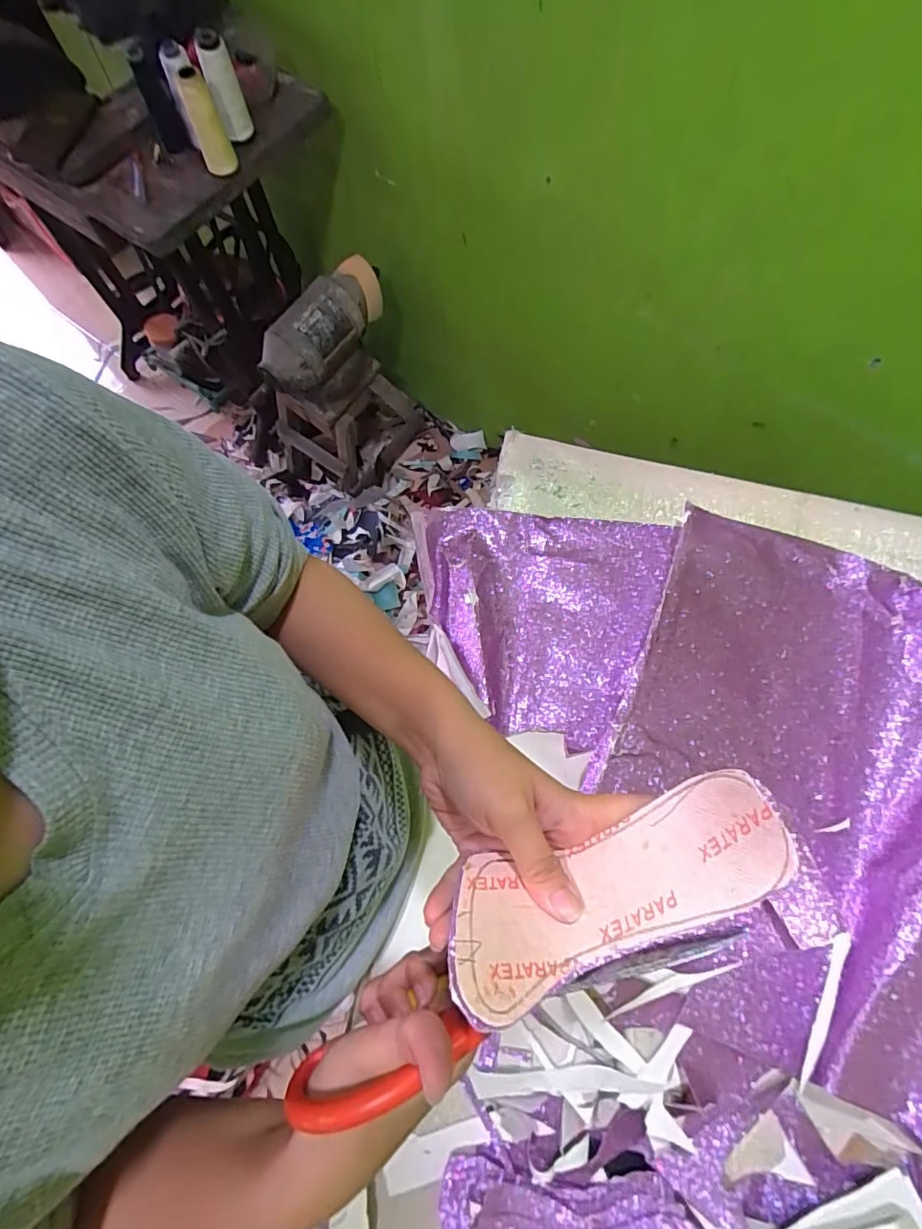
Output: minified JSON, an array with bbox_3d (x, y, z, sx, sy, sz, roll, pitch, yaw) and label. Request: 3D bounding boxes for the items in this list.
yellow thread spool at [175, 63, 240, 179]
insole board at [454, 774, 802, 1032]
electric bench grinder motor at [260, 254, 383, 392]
[{"bbox_3d":[-0.377,-0.726,0.798,0.047,0.120,0.051,0,72,1],"label":"yellow thread spool"},{"bbox_3d":[0.064,0.114,0.225,0.136,0.060,0.051,-28,73,5],"label":"insole board"},{"bbox_3d":[-0.265,-0.577,1.074,0.114,0.121,0.306,28,76,10],"label":"electric bench grinder motor"}]

